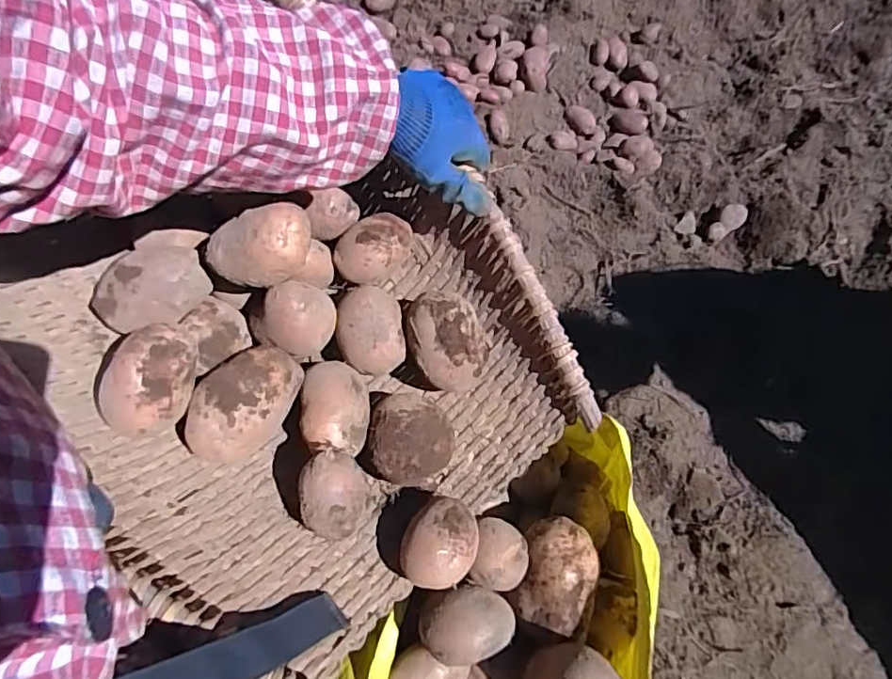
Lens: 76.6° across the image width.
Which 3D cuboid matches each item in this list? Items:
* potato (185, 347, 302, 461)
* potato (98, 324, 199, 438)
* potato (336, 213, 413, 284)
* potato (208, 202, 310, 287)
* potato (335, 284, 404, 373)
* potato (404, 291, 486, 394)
[{"bbox_3d":[-0.170,0.051,0.477,0.054,0.052,0.107,24,63,15],"label":"potato"},{"bbox_3d":[-0.234,0.031,0.441,0.043,0.059,0.084,2,82,43],"label":"potato"},{"bbox_3d":[-0.068,-0.084,0.551,0.077,0.050,0.048,-28,62,-14],"label":"potato"},{"bbox_3d":[-0.155,-0.078,0.464,0.083,0.046,0.050,-6,59,-2],"label":"potato"},{"bbox_3d":[-0.068,-0.009,0.538,0.059,0.052,0.080,-6,97,11],"label":"potato"},{"bbox_3d":[0.003,-0.002,0.532,0.067,0.093,0.059,-6,20,4],"label":"potato"}]

